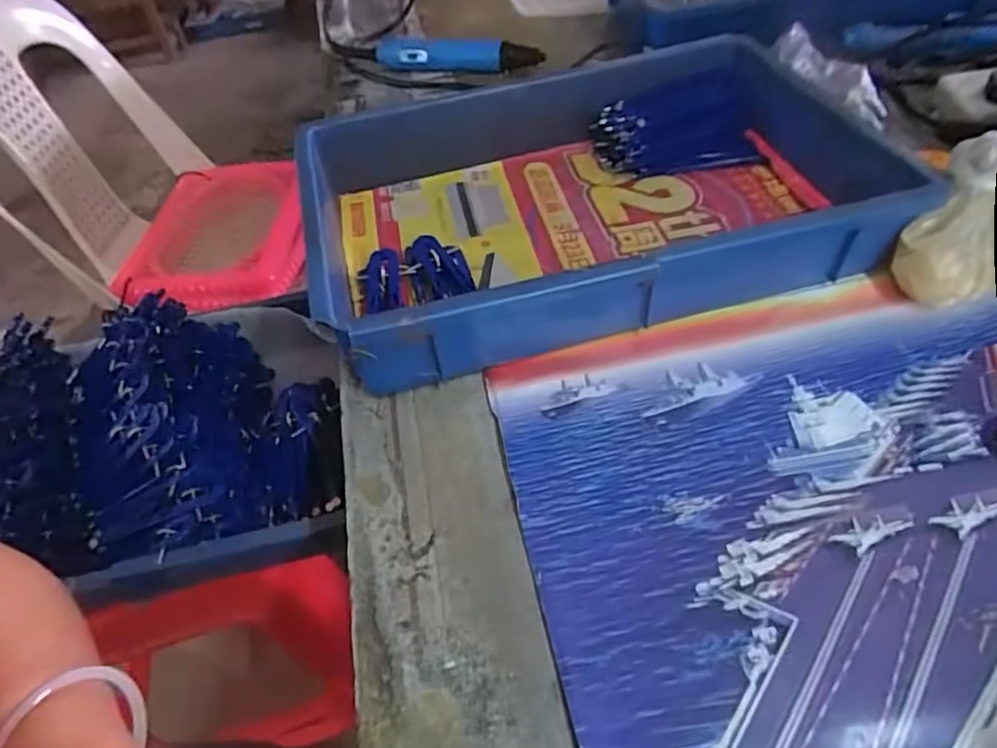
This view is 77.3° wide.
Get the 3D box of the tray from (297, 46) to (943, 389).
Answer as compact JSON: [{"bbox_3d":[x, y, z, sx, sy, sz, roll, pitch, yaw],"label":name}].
[{"bbox_3d":[0.083,-0.150,0.505,0.444,0.078,0.284,-13,49,-6],"label":"tray"}]

